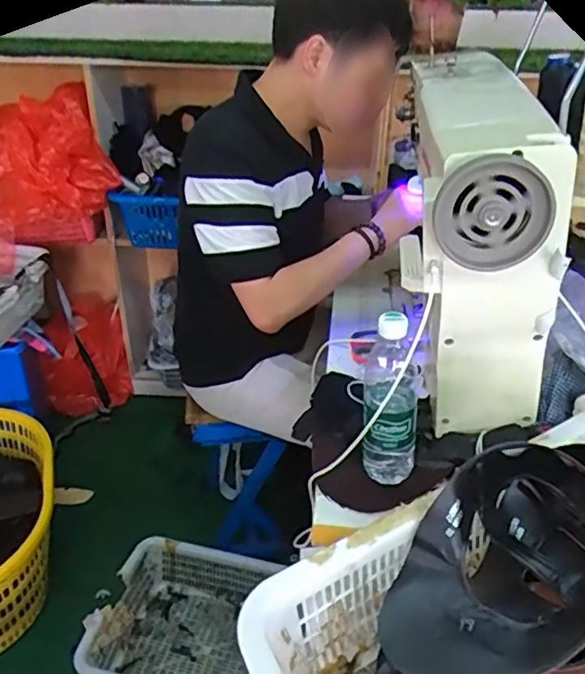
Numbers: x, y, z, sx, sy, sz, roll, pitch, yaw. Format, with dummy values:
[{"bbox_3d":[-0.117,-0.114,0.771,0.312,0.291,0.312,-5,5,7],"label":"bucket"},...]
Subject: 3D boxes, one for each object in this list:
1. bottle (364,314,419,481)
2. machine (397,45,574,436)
[{"bbox_3d":[0.118,0.080,0.709,0.067,0.224,0.056,8,33,10],"label":"bottle"},{"bbox_3d":[0.239,-0.125,0.797,0.184,0.398,0.353,5,32,6],"label":"machine"}]

